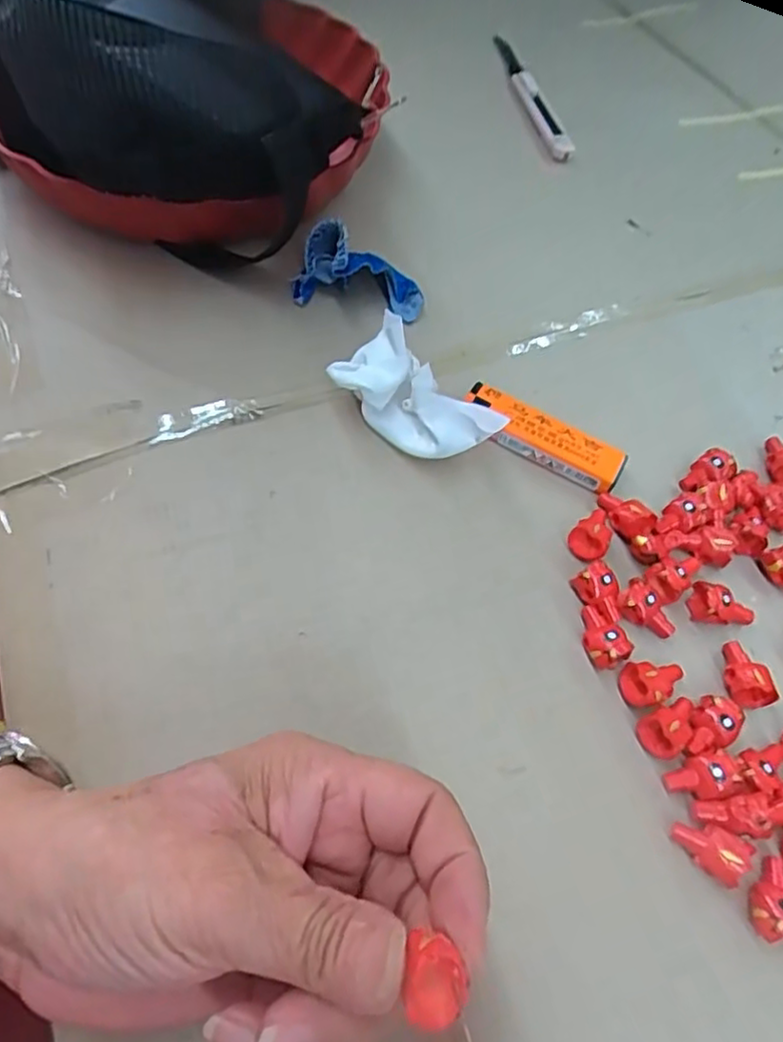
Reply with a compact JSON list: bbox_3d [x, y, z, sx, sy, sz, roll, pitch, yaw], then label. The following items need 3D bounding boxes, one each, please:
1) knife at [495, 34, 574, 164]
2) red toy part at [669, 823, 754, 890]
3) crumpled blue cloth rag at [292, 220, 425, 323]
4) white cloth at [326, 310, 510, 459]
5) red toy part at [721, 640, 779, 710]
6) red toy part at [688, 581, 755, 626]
[{"bbox_3d":[0.104,-0.323,0.498,0.021,0.010,0.169,-8,60,-8],"label":"knife"},{"bbox_3d":[0.112,0.114,0.232,0.024,0.013,0.015,31,62,14],"label":"red toy part"},{"bbox_3d":[-0.017,-0.135,0.356,0.069,0.036,0.026,14,60,4],"label":"crumpled blue cloth rag"},{"bbox_3d":[0.011,-0.053,0.304,0.076,0.047,0.030,36,64,17],"label":"white cloth"},{"bbox_3d":[0.142,0.062,0.268,0.018,0.015,0.025,3,59,-2],"label":"red toy part"},{"bbox_3d":[0.140,0.036,0.279,0.025,0.016,0.012,15,60,5],"label":"red toy part"}]

